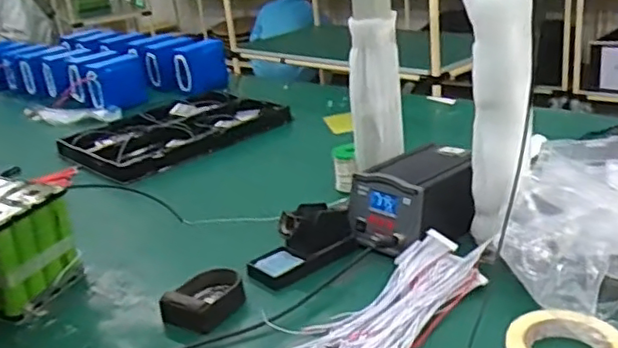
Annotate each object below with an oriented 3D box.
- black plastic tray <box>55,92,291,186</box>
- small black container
[{"bbox_3d":[-0.343,-0.103,1.568,0.385,0.051,0.473,13,30,41],"label":"black plastic tray"},{"bbox_3d":[-0.135,0.160,0.834,0.084,0.036,0.105,6,25,30],"label":"small black container"}]

